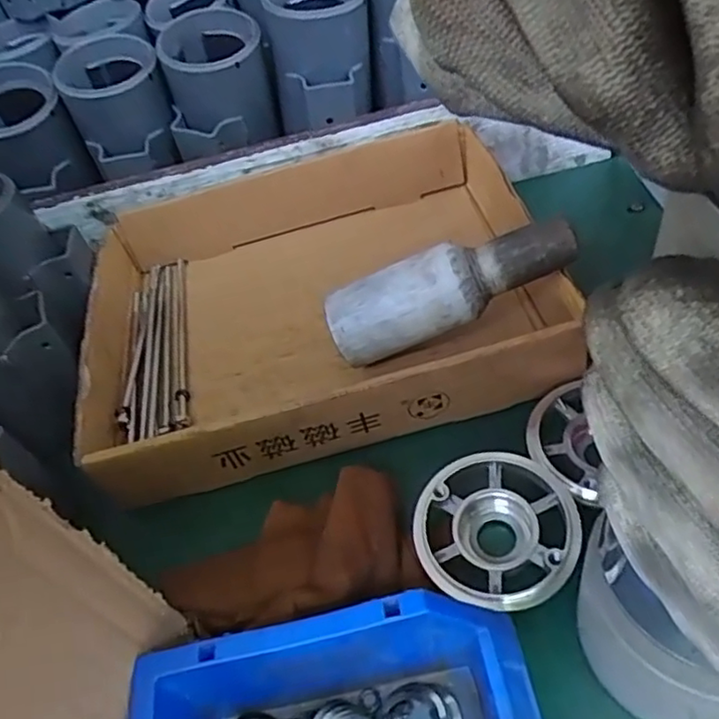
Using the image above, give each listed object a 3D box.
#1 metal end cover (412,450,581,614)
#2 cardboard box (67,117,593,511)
[{"bbox_3d":[0.069,0.088,0.322,0.079,0.027,0.077,-18,47,-1],"label":"metal end cover"},{"bbox_3d":[-0.038,-0.048,0.446,0.299,0.077,0.247,-15,47,1],"label":"cardboard box"}]

